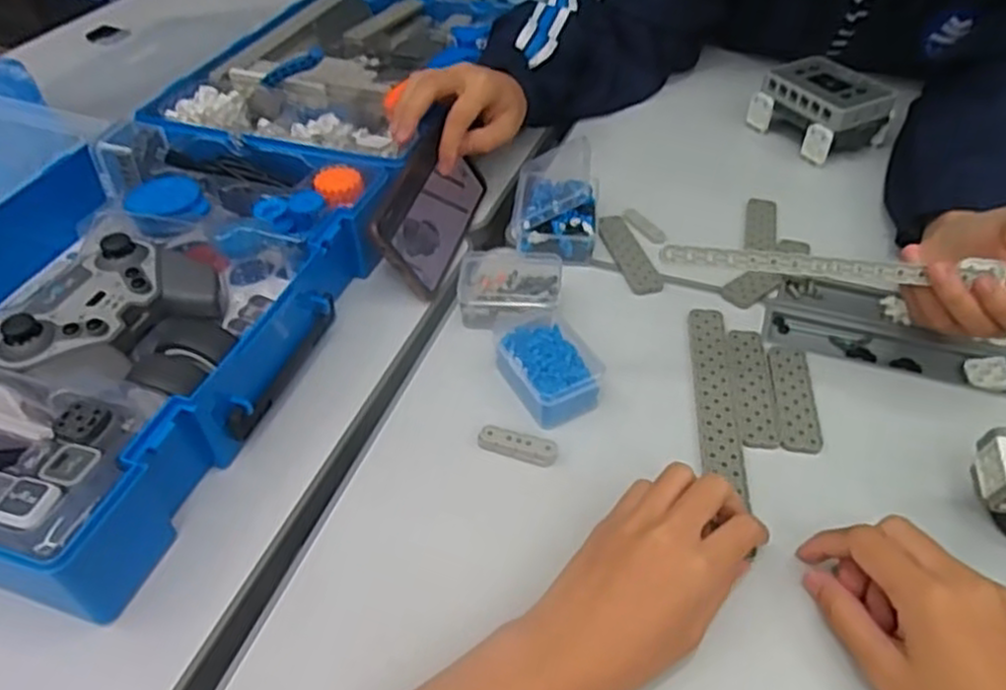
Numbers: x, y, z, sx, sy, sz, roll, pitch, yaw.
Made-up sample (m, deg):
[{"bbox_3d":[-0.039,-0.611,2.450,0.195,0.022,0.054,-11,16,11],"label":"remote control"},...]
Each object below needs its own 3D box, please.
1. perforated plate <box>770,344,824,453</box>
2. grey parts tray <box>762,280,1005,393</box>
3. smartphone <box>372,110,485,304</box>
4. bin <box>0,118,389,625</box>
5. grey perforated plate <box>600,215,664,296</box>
[{"bbox_3d":[0.195,0.036,0.488,0.026,0.007,0.086,6,45,7],"label":"perforated plate"},{"bbox_3d":[0.323,-0.003,0.531,0.249,0.010,0.088,12,46,12],"label":"grey parts tray"},{"bbox_3d":[-0.056,-0.111,0.588,0.012,0.079,0.159,-17,38,32],"label":"smartphone"},{"bbox_3d":[-0.273,-0.024,0.501,0.281,0.072,0.359,14,46,14],"label":"bin"},{"bbox_3d":[0.103,-0.076,0.599,0.027,0.005,0.099,-11,45,-10],"label":"grey perforated plate"}]

